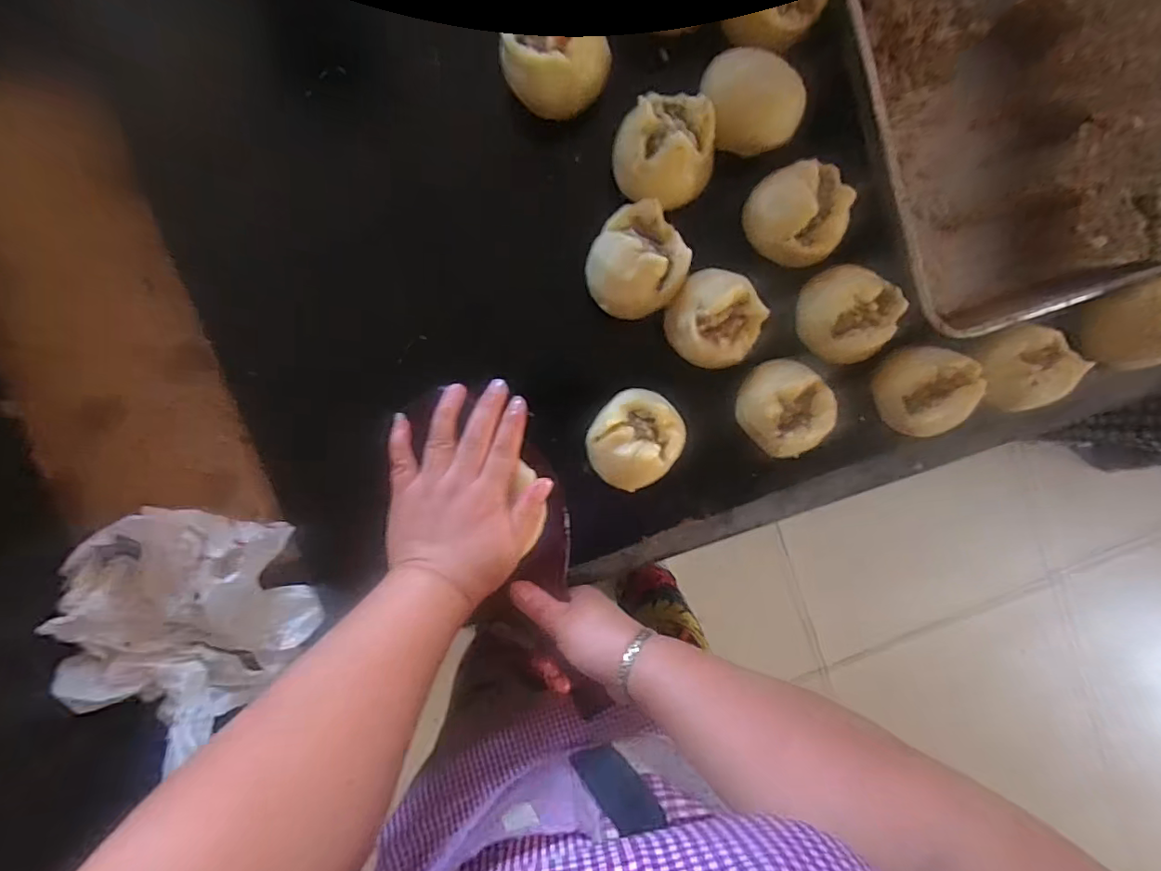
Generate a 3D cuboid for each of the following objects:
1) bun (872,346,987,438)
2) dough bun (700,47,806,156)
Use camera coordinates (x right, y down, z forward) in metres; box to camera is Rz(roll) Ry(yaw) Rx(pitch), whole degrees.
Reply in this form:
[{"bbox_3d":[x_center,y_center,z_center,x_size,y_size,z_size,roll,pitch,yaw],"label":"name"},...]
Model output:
[{"bbox_3d":[0.286,-0.034,0.443,0.070,0.045,0.069,19,93,-4],"label":"bun"},{"bbox_3d":[0.132,-0.255,0.410,0.063,0.036,0.066,0,94,-3],"label":"dough bun"}]

